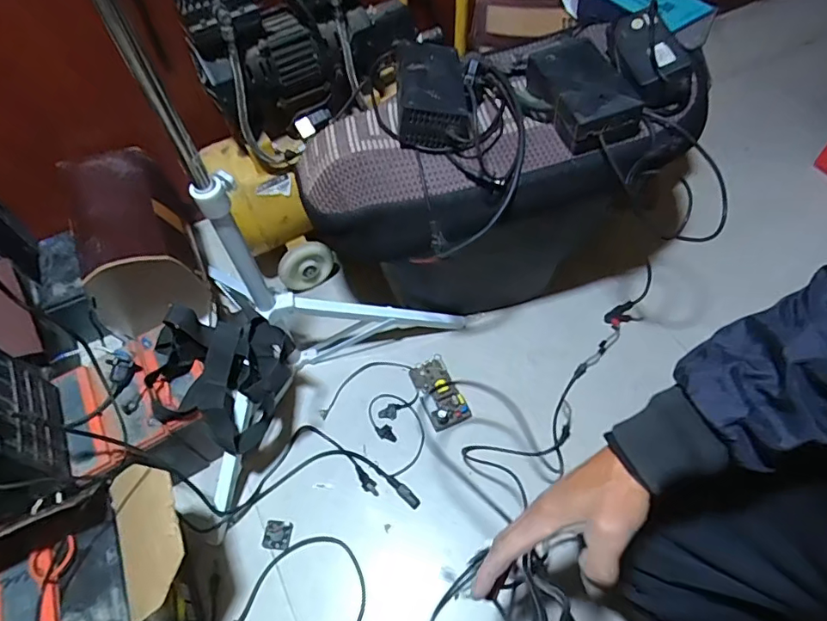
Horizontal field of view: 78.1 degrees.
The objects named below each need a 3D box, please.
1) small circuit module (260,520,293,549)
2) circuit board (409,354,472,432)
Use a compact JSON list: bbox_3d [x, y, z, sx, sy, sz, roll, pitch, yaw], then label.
[{"bbox_3d":[-0.214,0.350,0.798,0.043,0.009,0.040,4,55,5],"label":"small circuit module"},{"bbox_3d":[0.045,0.145,0.904,0.068,0.028,0.124,-22,57,-13],"label":"circuit board"}]

